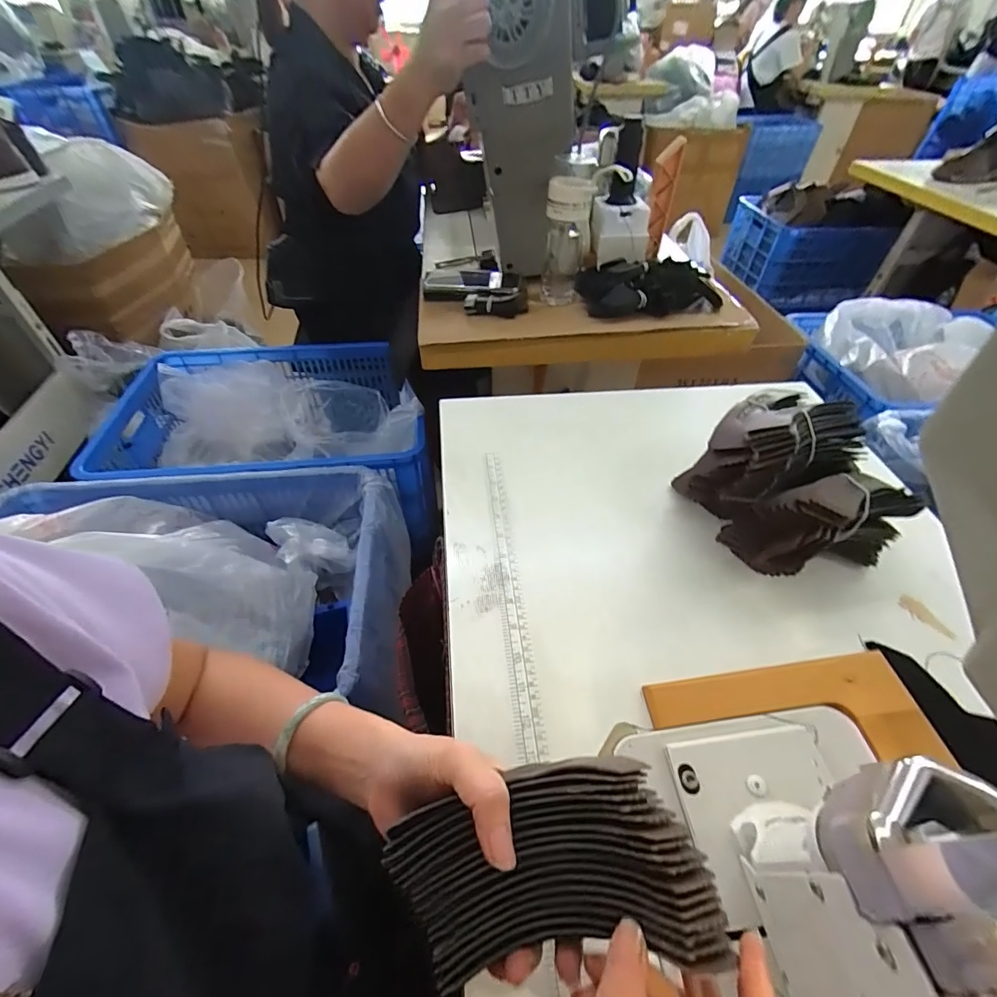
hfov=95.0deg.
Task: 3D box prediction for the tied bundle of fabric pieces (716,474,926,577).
[{"bbox_3d":[0.293,0.023,0.433,0.141,0.085,0.079,-11,49,-11],"label":"tied bundle of fabric pieces"}]

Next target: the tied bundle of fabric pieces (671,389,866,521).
[{"bbox_3d":[0.268,-0.045,0.464,0.141,0.115,0.101,-14,49,-14],"label":"tied bundle of fabric pieces"}]

